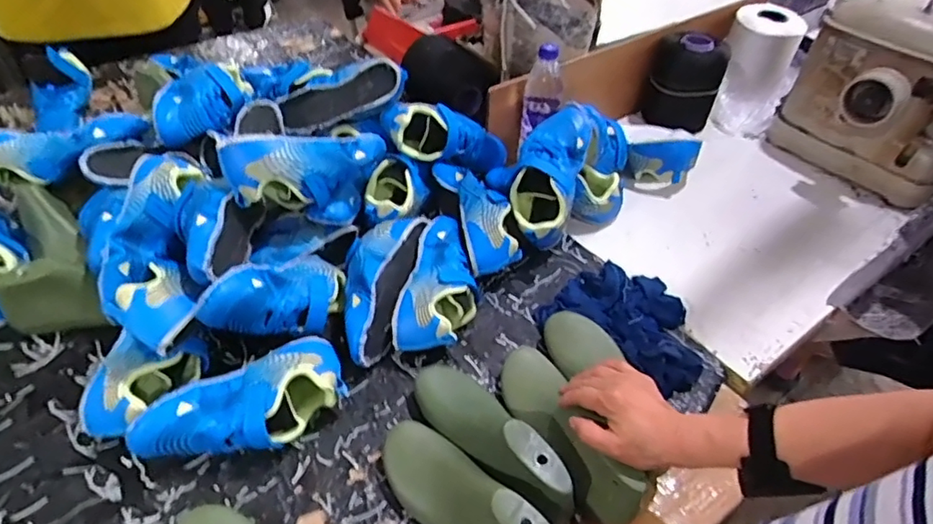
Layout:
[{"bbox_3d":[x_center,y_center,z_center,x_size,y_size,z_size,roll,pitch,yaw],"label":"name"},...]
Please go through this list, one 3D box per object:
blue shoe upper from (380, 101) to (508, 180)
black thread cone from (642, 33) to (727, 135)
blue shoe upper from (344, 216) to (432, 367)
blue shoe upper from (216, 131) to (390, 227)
[{"bbox_3d":[-0.022,-0.198,0.894,0.211,0.081,0.084,14,41,-28],"label":"blue shoe upper"},{"bbox_3d":[0.442,-0.366,1.130,0.135,0.157,0.128,23,50,16],"label":"black thread cone"},{"bbox_3d":[-0.116,0.023,0.715,0.082,0.065,0.210,11,47,5],"label":"blue shoe upper"},{"bbox_3d":[-0.192,-0.118,0.720,0.215,0.119,0.080,-30,56,-28],"label":"blue shoe upper"}]

